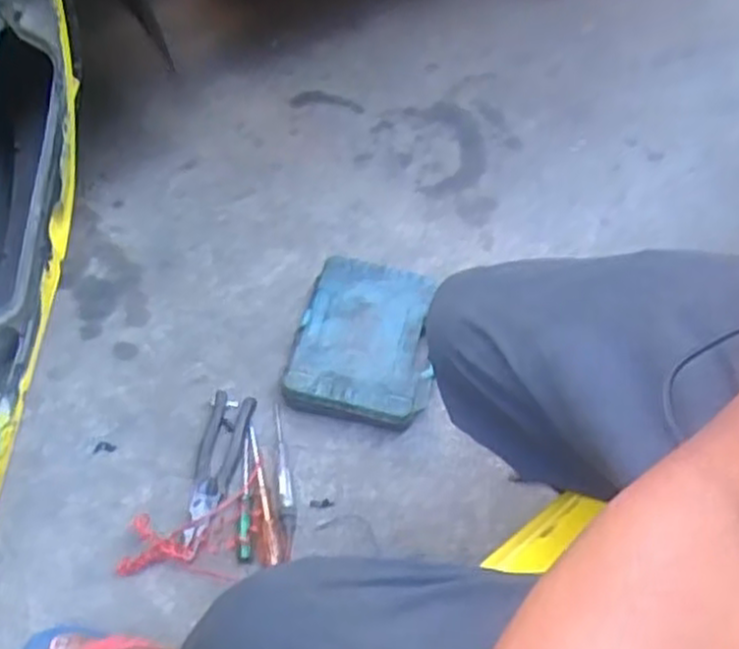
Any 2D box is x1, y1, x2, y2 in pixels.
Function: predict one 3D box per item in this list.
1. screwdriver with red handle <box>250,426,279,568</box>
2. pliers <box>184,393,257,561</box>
[{"bbox_3d":[-0.127,0.202,0.944,0.024,0.019,0.185,-5,54,-7],"label":"screwdriver with red handle"},{"bbox_3d":[-0.195,0.184,0.966,0.057,0.026,0.216,9,53,4],"label":"pliers"}]

